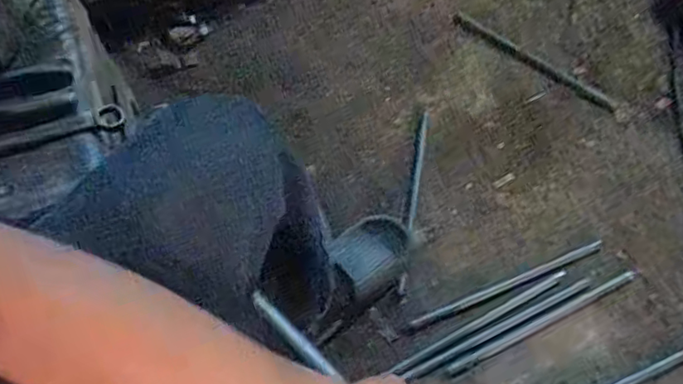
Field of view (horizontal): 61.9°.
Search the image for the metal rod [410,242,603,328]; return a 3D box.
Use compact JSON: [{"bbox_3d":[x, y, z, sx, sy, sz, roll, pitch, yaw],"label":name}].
[{"bbox_3d":[0.260,0.143,0.880,0.336,0.009,0.015,-20,68,-12],"label":"metal rod"}]

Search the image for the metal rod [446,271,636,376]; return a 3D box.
[{"bbox_3d":[0.306,0.195,0.857,0.337,0.006,0.014,-23,68,-13],"label":"metal rod"}]

